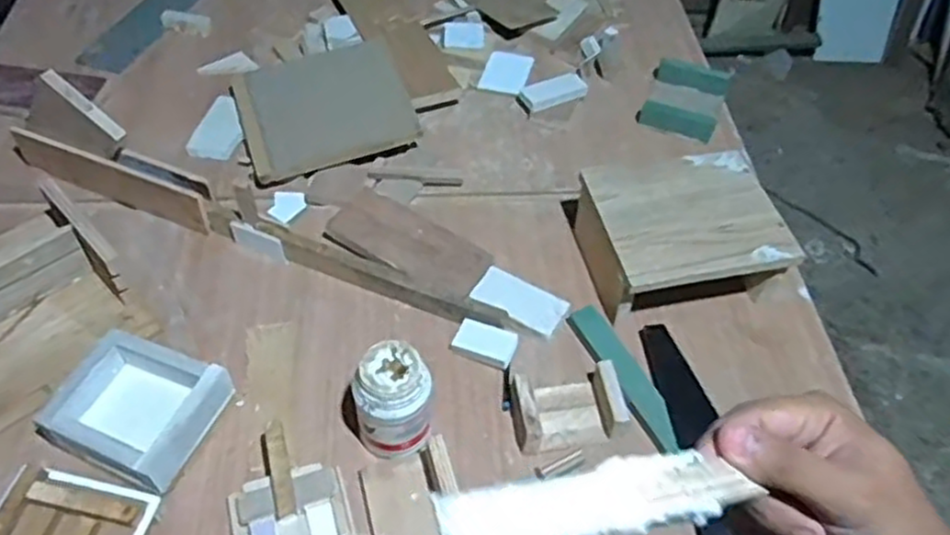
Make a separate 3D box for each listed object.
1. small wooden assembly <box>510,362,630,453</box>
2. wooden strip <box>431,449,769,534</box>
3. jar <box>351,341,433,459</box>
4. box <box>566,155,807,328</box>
[{"bbox_3d":[0.103,0.155,0.823,0.121,0.050,0.078,-8,52,-11],"label":"small wooden assembly"},{"bbox_3d":[0.051,0.084,0.268,0.149,0.004,0.026,5,56,-34],"label":"wooden strip"},{"bbox_3d":[-0.084,0.145,0.766,0.081,0.135,0.066,-2,51,-6],"label":"jar"},{"bbox_3d":[0.263,-0.043,0.951,0.226,0.109,0.211,-8,52,-11],"label":"box"}]

